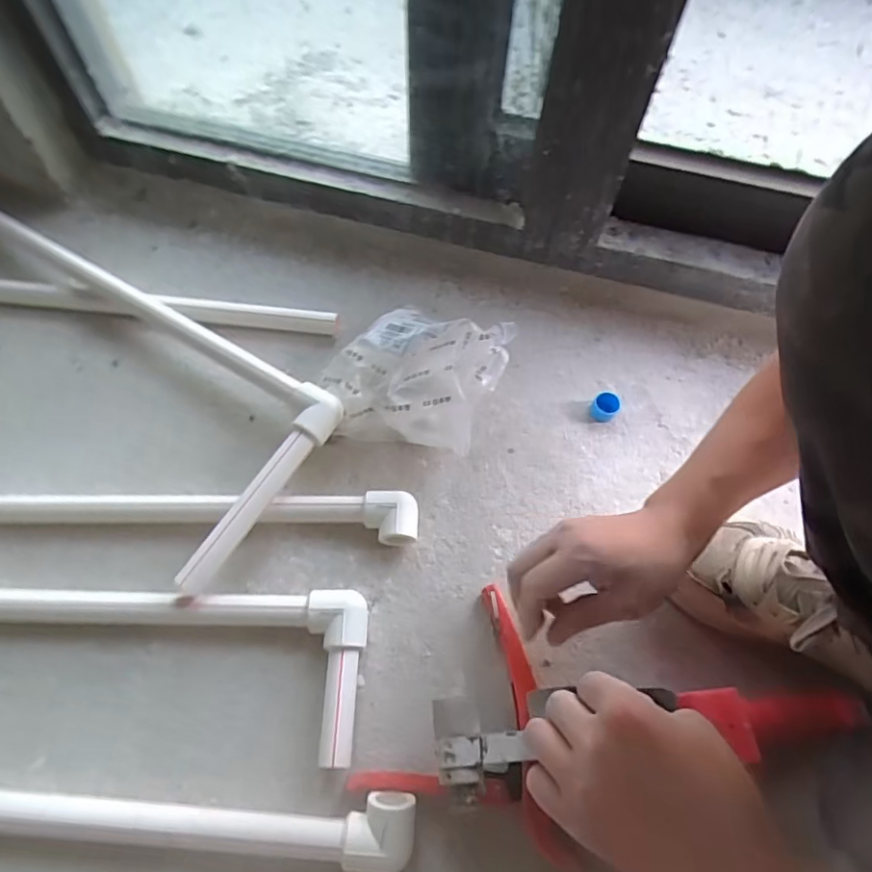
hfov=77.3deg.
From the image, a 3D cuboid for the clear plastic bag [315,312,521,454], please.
[{"bbox_3d":[-0.028,-0.057,0.556,0.171,0.111,0.143,22,63,10],"label":"clear plastic bag"}]

